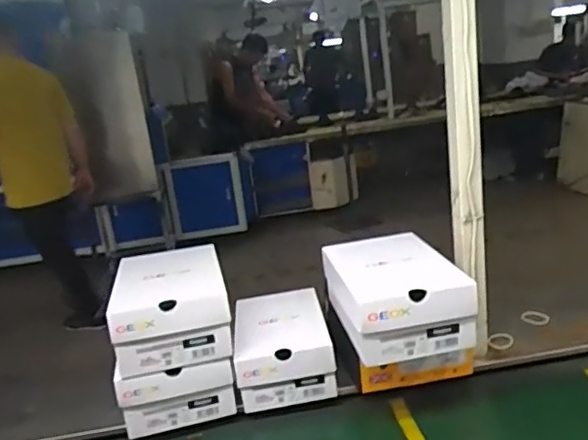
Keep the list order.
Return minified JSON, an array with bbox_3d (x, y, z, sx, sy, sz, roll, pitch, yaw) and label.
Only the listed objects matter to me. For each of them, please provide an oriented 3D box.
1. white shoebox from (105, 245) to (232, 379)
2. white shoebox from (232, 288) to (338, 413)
[{"bbox_3d":[-0.222,0.152,1.022,0.185,0.118,0.262,-11,15,-13],"label":"white shoebox"},{"bbox_3d":[-0.022,0.229,1.078,0.167,0.114,0.247,-8,15,-3],"label":"white shoebox"}]

